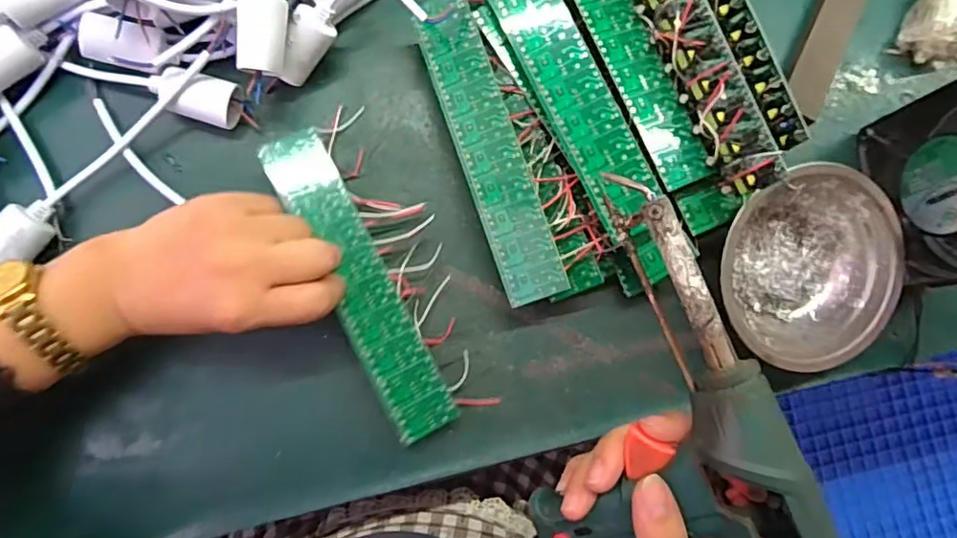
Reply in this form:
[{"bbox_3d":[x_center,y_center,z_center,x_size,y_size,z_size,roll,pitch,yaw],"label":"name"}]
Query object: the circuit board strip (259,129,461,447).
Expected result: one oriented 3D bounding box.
[{"bbox_3d":[-0.074,0.008,0.354,0.039,0.011,0.201,-26,87,-7],"label":"circuit board strip"}]

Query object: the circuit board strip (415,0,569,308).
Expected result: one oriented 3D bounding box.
[{"bbox_3d":[0.007,-0.076,0.357,0.037,0.004,0.196,-20,86,13],"label":"circuit board strip"}]

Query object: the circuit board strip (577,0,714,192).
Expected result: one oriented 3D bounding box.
[{"bbox_3d":[0.088,-0.145,0.351,0.037,0.009,0.201,-23,86,-8],"label":"circuit board strip"}]

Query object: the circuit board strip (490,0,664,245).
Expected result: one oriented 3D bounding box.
[{"bbox_3d":[0.049,-0.119,0.343,0.041,0.010,0.186,-27,88,9],"label":"circuit board strip"}]

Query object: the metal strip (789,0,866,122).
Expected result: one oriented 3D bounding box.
[{"bbox_3d":[0.273,-0.203,0.418,0.036,0.010,0.199,25,80,-2],"label":"metal strip"}]

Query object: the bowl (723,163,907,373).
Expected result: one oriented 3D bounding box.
[{"bbox_3d":[0.213,0.003,0.371,0.120,0.053,0.122,0,84,-5],"label":"bowl"}]

